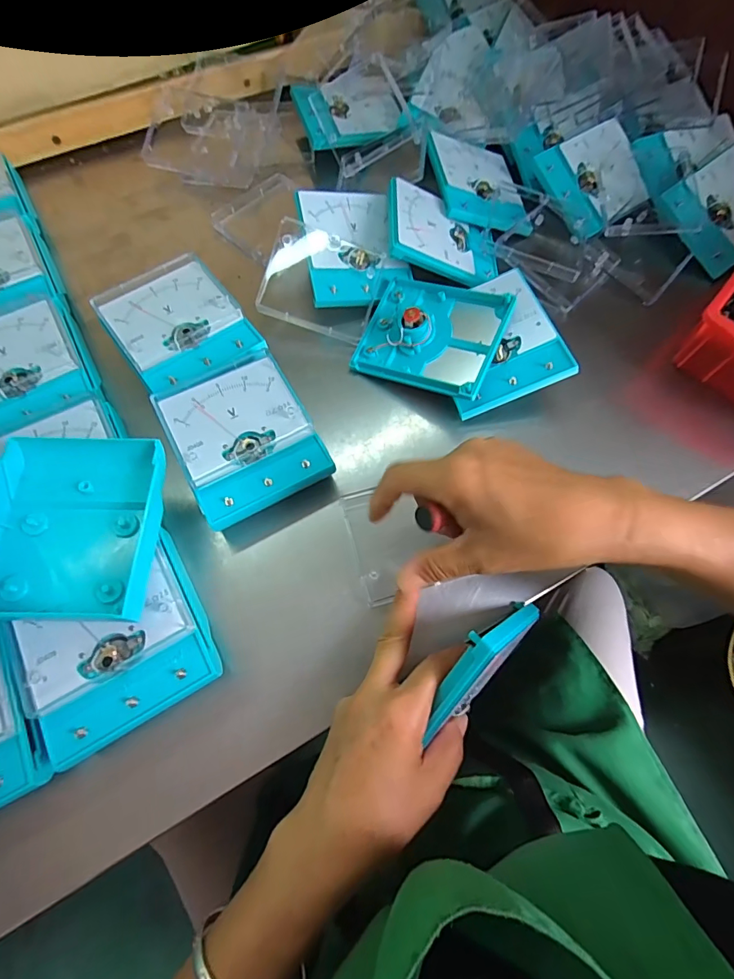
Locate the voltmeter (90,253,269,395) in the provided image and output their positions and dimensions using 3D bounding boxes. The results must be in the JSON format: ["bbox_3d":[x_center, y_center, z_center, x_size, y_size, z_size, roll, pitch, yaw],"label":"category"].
[{"bbox_3d":[-0.160,-0.134,0.389,0.103,0.040,0.125,-34,73,-14],"label":"voltmeter"}]

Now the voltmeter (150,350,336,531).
[{"bbox_3d":[-0.093,-0.038,0.346,0.100,0.033,0.121,-27,71,-11],"label":"voltmeter"}]

